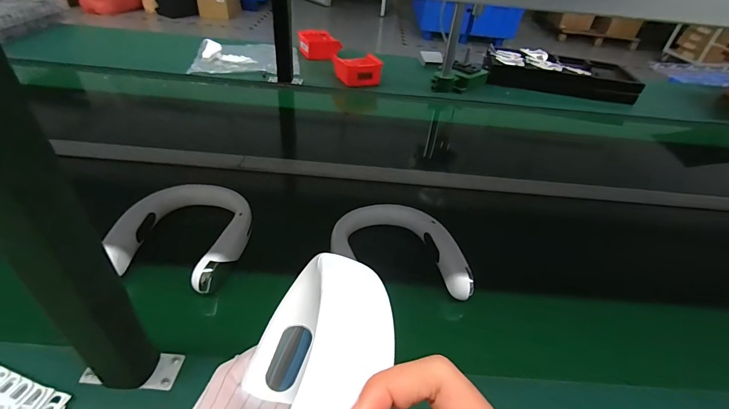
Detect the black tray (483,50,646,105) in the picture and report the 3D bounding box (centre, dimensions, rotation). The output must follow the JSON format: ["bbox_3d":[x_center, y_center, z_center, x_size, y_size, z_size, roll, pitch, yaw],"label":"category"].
[{"bbox_3d":[0.689,-0.472,1.322,0.511,0.075,0.248,9,39,3],"label":"black tray"}]

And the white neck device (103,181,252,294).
[{"bbox_3d":[-0.269,0.037,0.562,0.175,0.040,0.180,13,40,8],"label":"white neck device"}]

